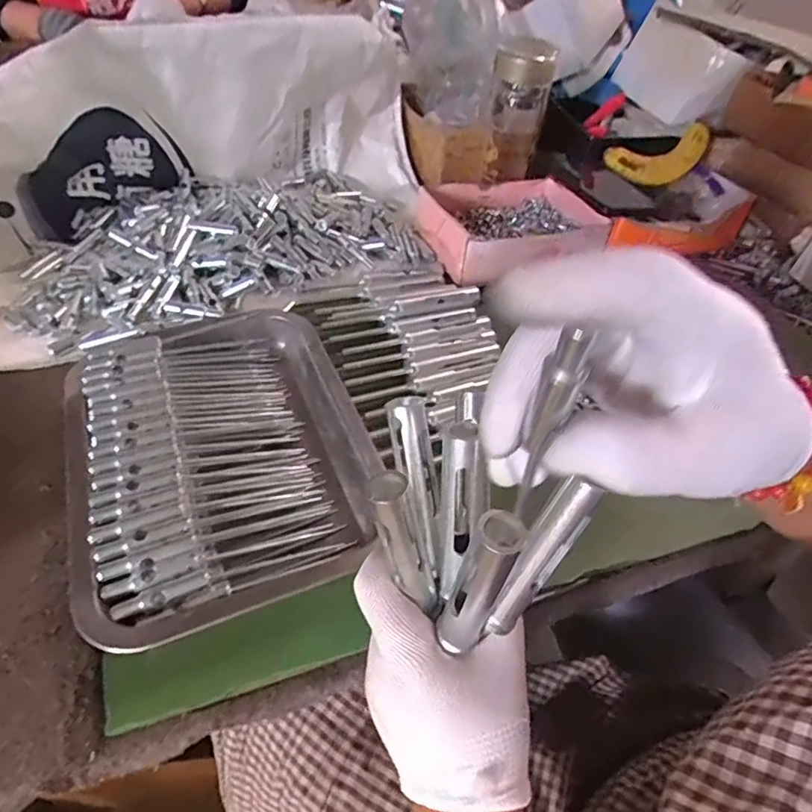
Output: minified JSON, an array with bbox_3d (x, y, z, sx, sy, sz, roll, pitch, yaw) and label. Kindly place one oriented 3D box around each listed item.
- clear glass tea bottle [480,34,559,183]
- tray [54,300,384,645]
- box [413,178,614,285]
[{"bbox_3d":[0.126,-0.333,0.628,0.062,0.146,0.066,13,47,6],"label":"clear glass tea bottle"},{"bbox_3d":[-0.131,0.022,0.383,0.184,0.035,0.245,-17,51,-20],"label":"tray"},{"bbox_3d":[0.113,-0.201,0.601,0.181,0.048,0.154,-9,48,-14],"label":"box"}]

